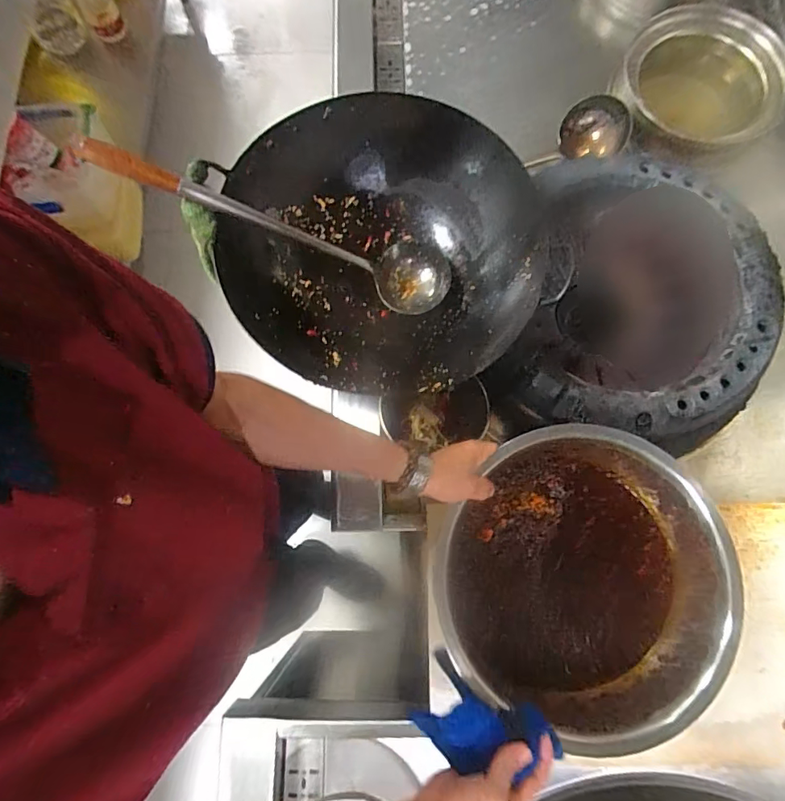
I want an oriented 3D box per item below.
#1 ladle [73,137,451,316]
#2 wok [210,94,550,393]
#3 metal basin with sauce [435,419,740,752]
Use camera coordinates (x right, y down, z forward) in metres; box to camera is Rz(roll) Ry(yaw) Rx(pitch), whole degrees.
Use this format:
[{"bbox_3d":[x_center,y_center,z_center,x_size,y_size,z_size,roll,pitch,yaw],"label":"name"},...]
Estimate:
[{"bbox_3d":[-0.143,-0.243,0.666,0.499,0.076,0.112,16,75,-28],"label":"ladle"},{"bbox_3d":[-0.017,-0.214,0.717,0.436,0.118,0.428,-1,77,-1],"label":"wok"},{"bbox_3d":[0.244,0.221,0.636,0.341,0.122,0.335,0,77,0],"label":"metal basin with sauce"}]

